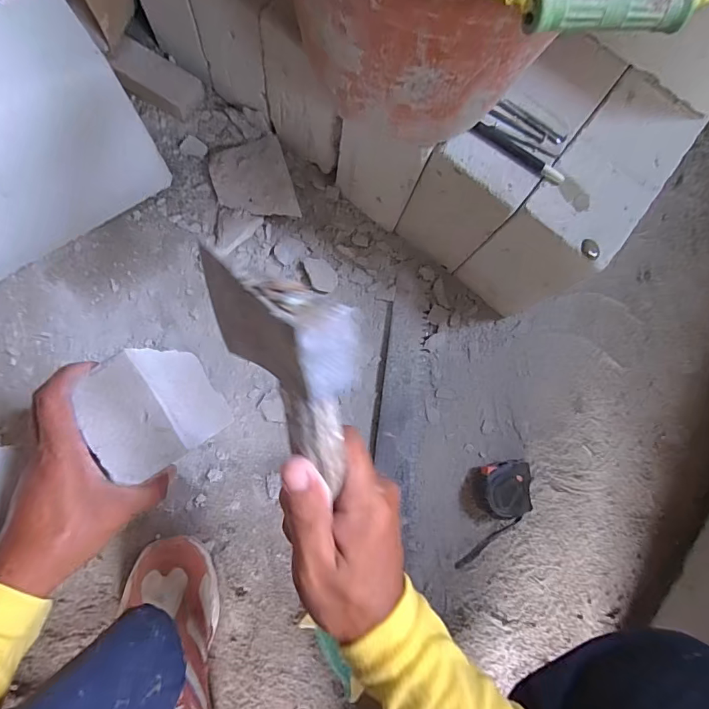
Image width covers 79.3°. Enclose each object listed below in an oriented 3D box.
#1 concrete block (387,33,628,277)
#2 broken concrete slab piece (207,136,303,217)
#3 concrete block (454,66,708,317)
[{"bbox_3d":[0.170,-0.236,0.519,0.100,0.191,0.216,38,81,-2],"label":"concrete block"},{"bbox_3d":[-0.135,-0.227,0.561,0.099,0.019,0.118,-16,79,5],"label":"broken concrete slab piece"},{"bbox_3d":[0.253,-0.172,0.523,0.111,0.199,0.223,39,81,0],"label":"concrete block"}]

